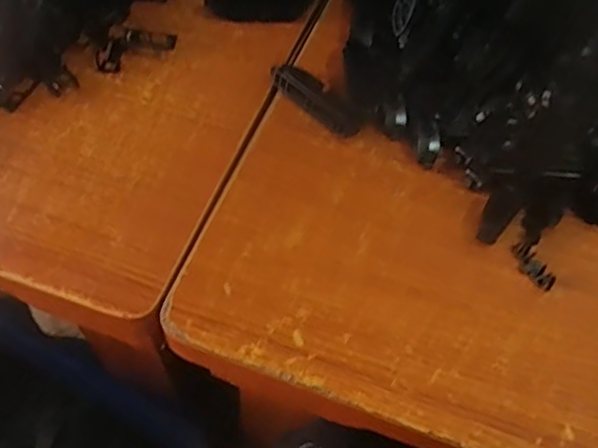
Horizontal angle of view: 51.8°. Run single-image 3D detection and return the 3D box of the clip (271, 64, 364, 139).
[{"bbox_3d":[0.012,-0.092,0.453,0.077,0.013,0.022,39,63,20],"label":"clip"}]

